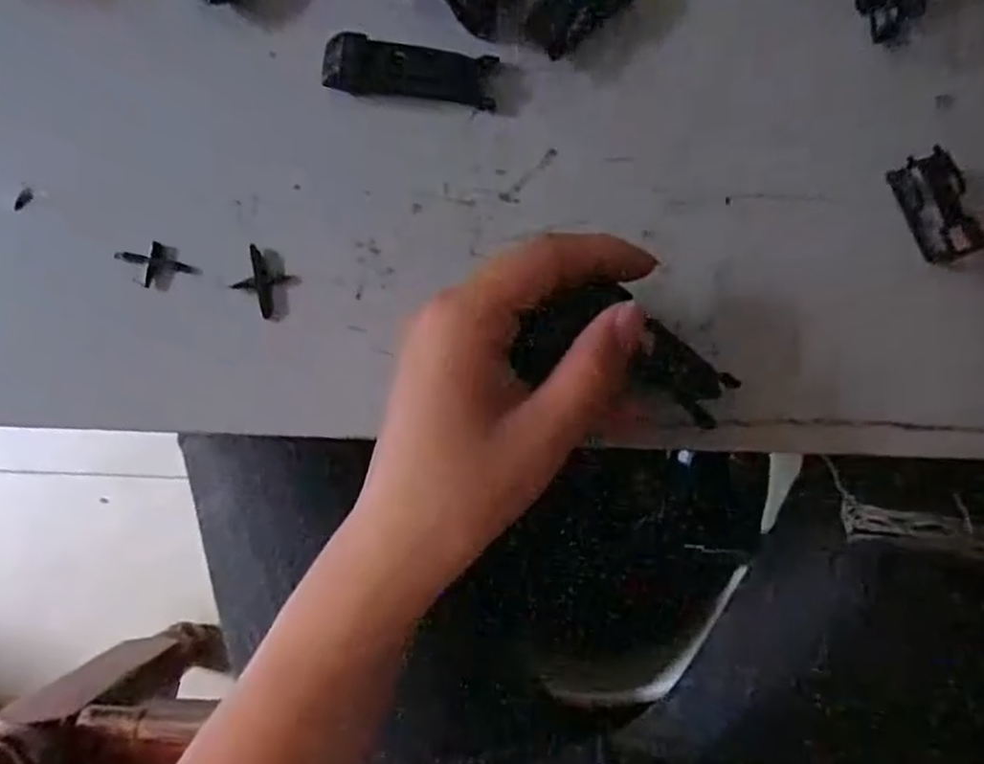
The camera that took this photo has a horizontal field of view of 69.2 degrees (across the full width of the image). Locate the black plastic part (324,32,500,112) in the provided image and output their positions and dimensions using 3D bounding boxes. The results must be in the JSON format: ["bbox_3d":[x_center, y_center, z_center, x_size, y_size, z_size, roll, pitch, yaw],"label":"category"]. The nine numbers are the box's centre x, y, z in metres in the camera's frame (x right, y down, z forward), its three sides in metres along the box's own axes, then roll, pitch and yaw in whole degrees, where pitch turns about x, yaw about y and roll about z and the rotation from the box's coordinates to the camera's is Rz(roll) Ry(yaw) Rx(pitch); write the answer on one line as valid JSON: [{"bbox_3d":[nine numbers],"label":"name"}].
[{"bbox_3d":[-0.032,-0.120,0.275,0.066,0.004,0.020,9,87,4],"label":"black plastic part"}]

